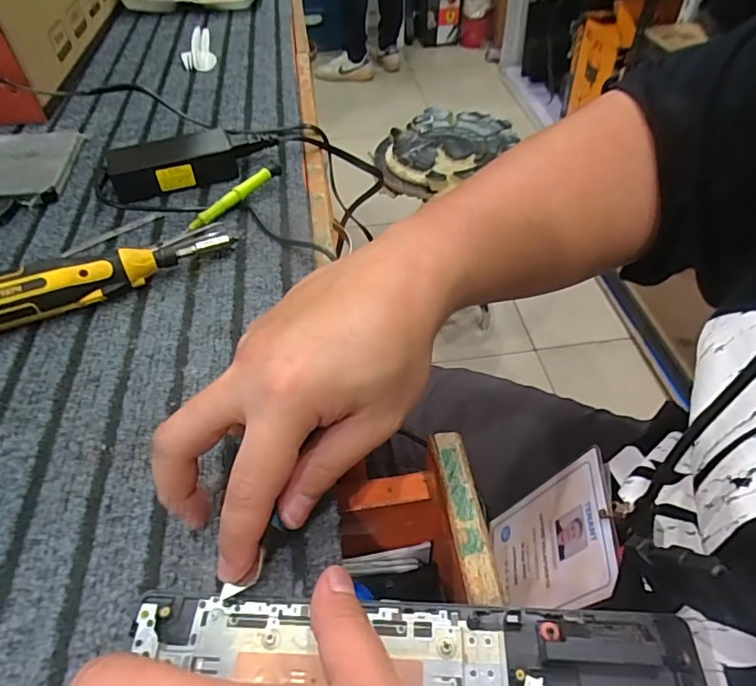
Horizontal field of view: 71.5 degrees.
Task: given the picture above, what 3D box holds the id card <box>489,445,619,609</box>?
[{"bbox_3d":[0.114,0.137,0.358,0.004,0.120,0.091,22,46,-12],"label":"id card"}]

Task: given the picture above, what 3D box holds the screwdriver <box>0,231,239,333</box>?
[{"bbox_3d":[-0.212,-0.046,0.371,0.217,0.039,0.032,-25,51,-18],"label":"screwdriver"}]

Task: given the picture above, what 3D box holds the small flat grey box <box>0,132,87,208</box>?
[{"bbox_3d":[-0.329,-0.164,0.493,0.083,0.018,0.116,-10,48,-5],"label":"small flat grey box"}]

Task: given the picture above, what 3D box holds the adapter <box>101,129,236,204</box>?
[{"bbox_3d":[-0.185,-0.161,0.475,0.105,0.032,0.044,-18,50,-13],"label":"adapter"}]

